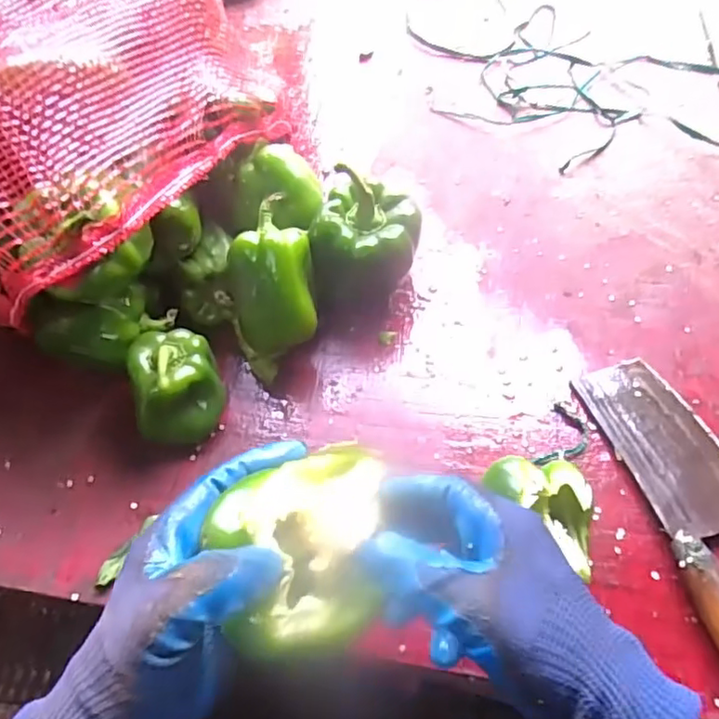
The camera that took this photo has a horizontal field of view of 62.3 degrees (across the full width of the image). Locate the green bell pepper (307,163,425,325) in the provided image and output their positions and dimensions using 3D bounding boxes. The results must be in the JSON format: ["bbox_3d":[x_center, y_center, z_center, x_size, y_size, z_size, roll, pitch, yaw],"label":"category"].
[{"bbox_3d":[0.005,-0.090,0.517,0.088,0.106,0.092,3,58,3],"label":"green bell pepper"}]

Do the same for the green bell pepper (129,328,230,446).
[{"bbox_3d":[-0.145,0.021,0.468,0.069,0.078,0.077,-19,60,-10],"label":"green bell pepper"}]

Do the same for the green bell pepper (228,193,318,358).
[{"bbox_3d":[-0.071,-0.065,0.497,0.068,0.128,0.062,-1,25,8],"label":"green bell pepper"}]

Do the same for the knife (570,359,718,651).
[{"bbox_3d":[0.249,0.098,0.434,0.085,0.036,0.242,-12,59,-6],"label":"knife"}]

